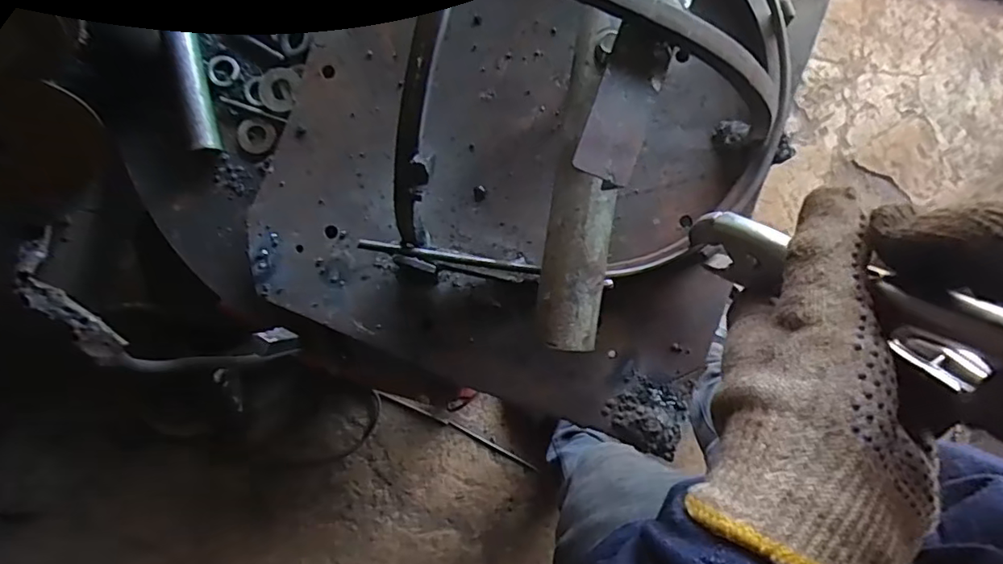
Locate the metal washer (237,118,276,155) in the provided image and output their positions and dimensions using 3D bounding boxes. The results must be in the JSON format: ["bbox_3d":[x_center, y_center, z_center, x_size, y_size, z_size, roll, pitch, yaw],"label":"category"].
[{"bbox_3d":[-0.157,-0.093,0.355,0.023,0.004,0.024,0,88,-2],"label":"metal washer"}]

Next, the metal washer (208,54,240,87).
[{"bbox_3d":[-0.177,-0.135,0.355,0.018,0.004,0.020,-28,89,-3],"label":"metal washer"}]

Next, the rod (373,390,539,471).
[{"bbox_3d":[-0.092,0.304,1.163,0.368,0.009,0.017,27,87,-1],"label":"rod"}]

